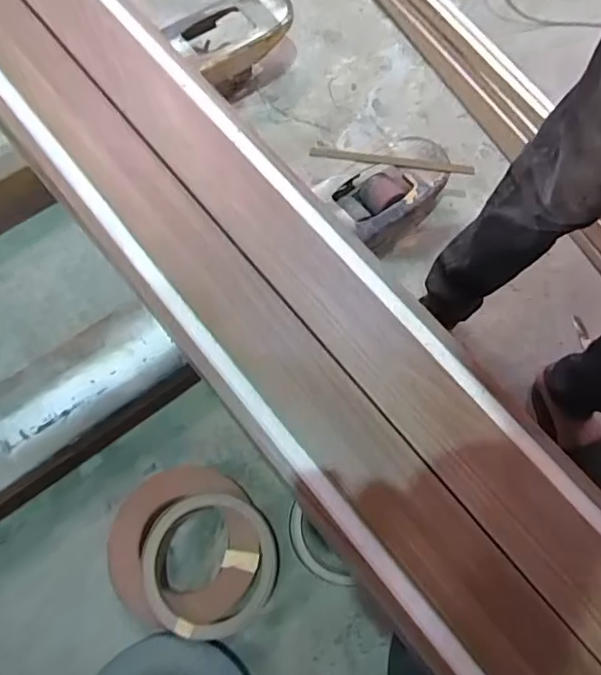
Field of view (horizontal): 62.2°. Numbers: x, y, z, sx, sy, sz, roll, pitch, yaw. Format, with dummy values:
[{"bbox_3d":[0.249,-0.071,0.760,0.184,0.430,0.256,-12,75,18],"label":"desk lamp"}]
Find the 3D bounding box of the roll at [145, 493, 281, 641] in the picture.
[{"bbox_3d":[-0.138,0.349,0.776,0.202,0.020,0.201,4,62,-8],"label":"roll"}]

